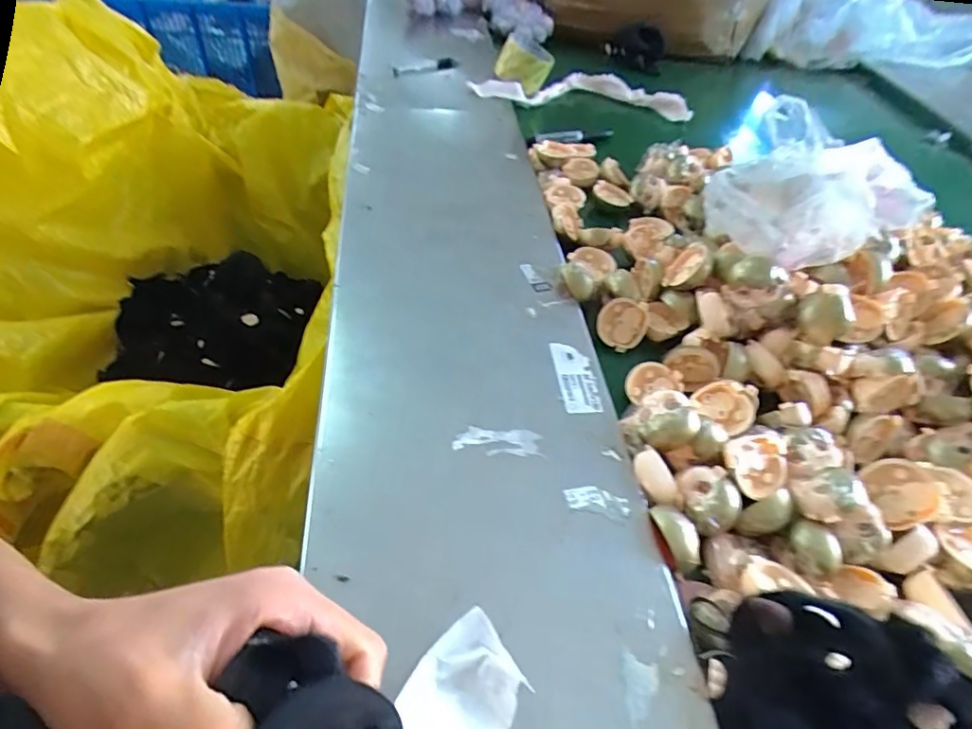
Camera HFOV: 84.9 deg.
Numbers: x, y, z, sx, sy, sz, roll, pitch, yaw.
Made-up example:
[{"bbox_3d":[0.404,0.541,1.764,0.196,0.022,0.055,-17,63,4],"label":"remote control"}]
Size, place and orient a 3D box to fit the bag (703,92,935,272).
[{"bbox_3d":[0.338,-0.181,0.550,0.186,0.088,0.251,27,51,16],"label":"bag"}]

